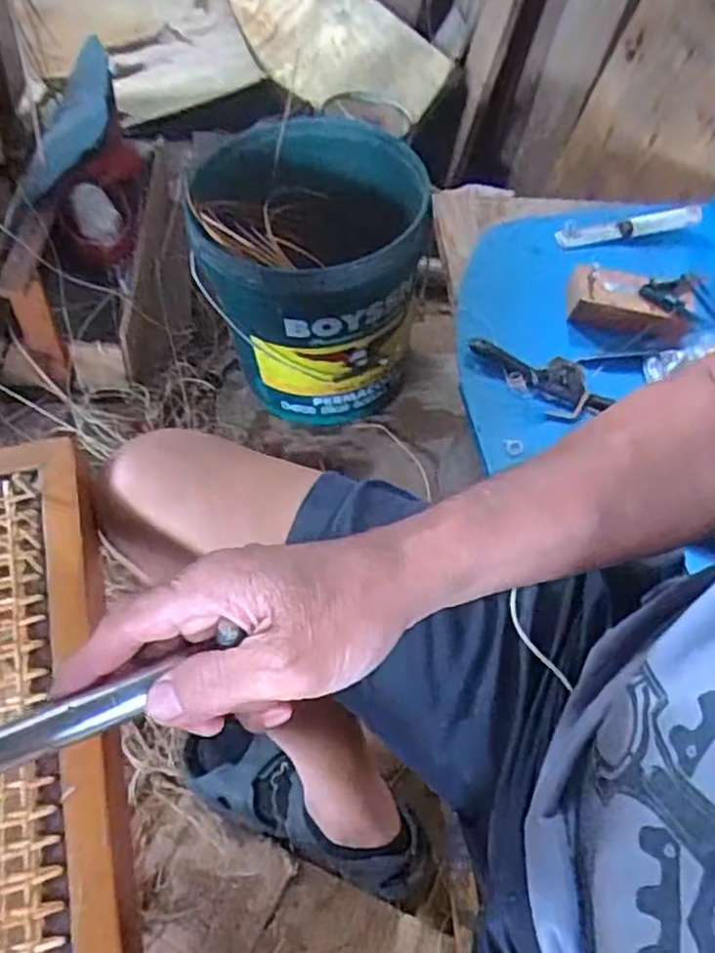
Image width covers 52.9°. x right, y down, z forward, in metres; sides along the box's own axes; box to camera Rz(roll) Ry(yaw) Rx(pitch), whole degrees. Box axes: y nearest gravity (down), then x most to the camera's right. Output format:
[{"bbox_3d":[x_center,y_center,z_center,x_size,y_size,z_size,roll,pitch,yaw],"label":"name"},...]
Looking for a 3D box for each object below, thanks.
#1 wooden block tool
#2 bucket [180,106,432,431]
[{"bbox_3d":[0.294,-0.190,0.776,0.135,0.038,0.067,8,57,1],"label":"wooden block tool"},{"bbox_3d":[-0.069,-0.281,1.042,0.300,0.331,0.322,-2,58,-5],"label":"bucket"}]

